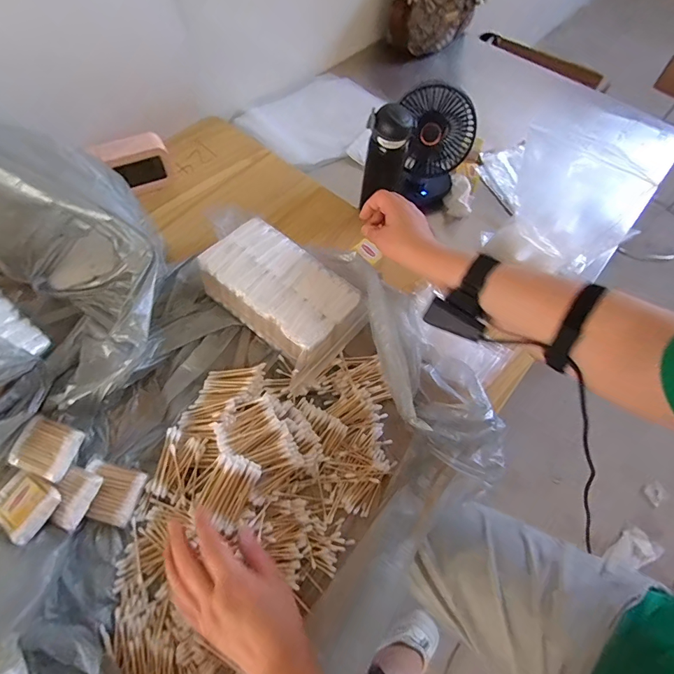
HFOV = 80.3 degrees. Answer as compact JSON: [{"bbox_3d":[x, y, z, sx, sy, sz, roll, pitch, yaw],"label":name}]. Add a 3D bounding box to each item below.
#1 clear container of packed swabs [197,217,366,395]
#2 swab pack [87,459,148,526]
[{"bbox_3d":[-0.072,-0.057,0.557,0.209,0.084,0.141,40,66,18],"label":"clear container of packed swabs"},{"bbox_3d":[-0.262,0.176,0.457,0.073,0.010,0.057,15,61,6],"label":"swab pack"}]

